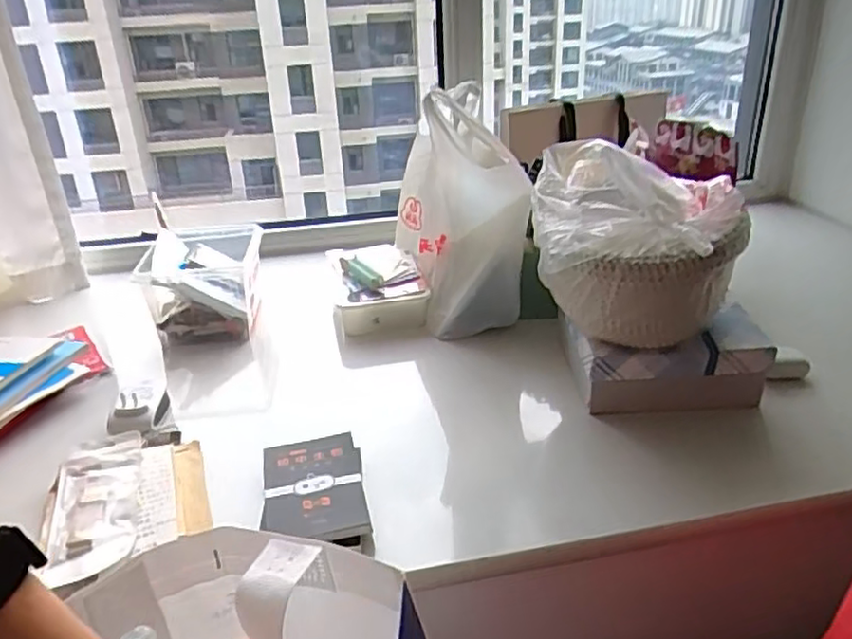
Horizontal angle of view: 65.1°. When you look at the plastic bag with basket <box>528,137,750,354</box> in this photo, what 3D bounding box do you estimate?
[{"bbox_3d":[0.237,-0.090,0.782,0.219,0.172,0.232,2,27,11],"label":"plastic bag with basket"}]

